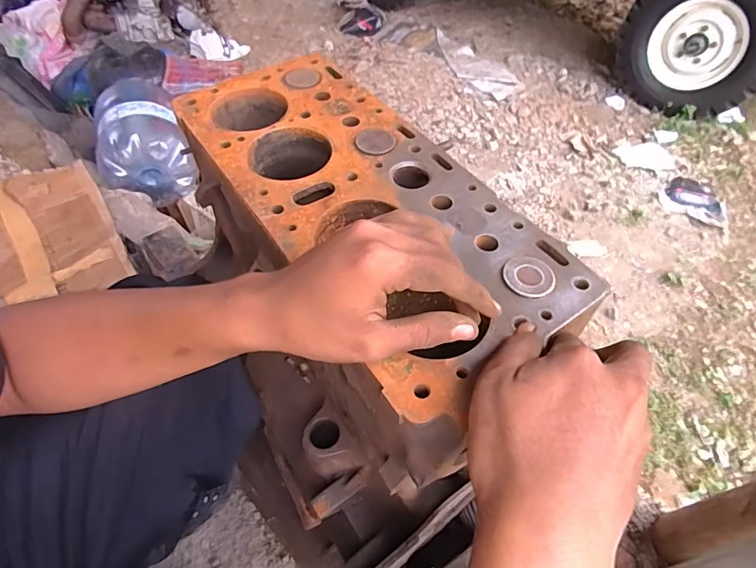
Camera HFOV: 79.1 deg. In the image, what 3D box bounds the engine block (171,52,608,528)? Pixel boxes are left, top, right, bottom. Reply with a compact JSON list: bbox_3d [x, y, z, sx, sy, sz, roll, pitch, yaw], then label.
[{"bbox_3d":[-0.030,0.013,0.483,0.220,0.302,0.412,-26,51,-21],"label":"engine block"}]

